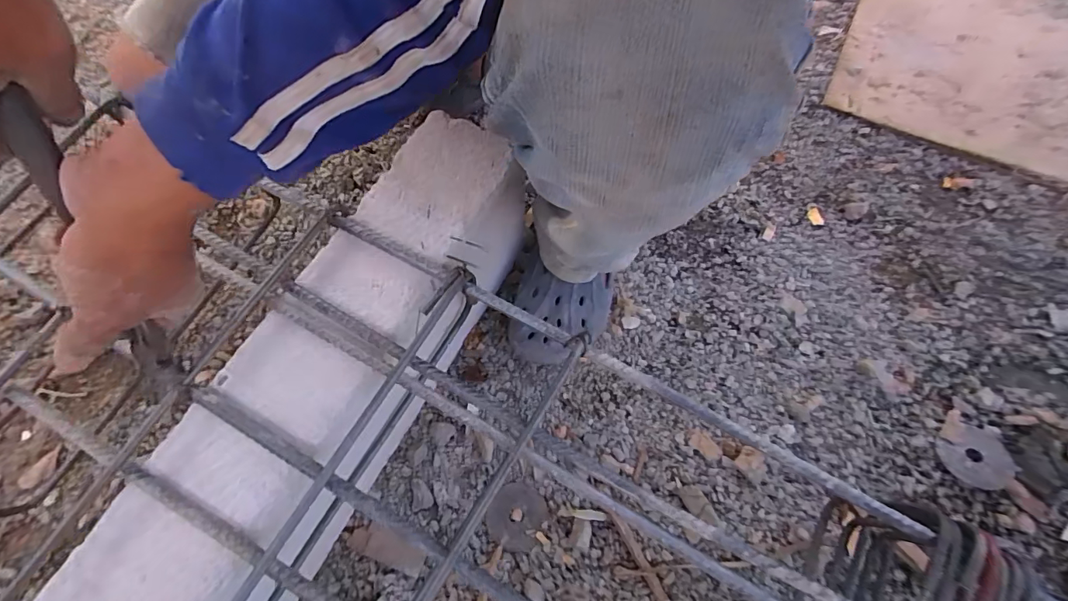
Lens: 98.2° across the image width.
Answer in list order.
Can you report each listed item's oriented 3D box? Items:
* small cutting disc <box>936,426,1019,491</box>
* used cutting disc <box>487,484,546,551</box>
[{"bbox_3d":[0.490,0.174,0.510,0.076,0.007,0.063,-7,70,-3],"label":"small cutting disc"},{"bbox_3d":[-0.019,0.230,0.495,0.059,0.004,0.063,26,71,9],"label":"used cutting disc"}]

